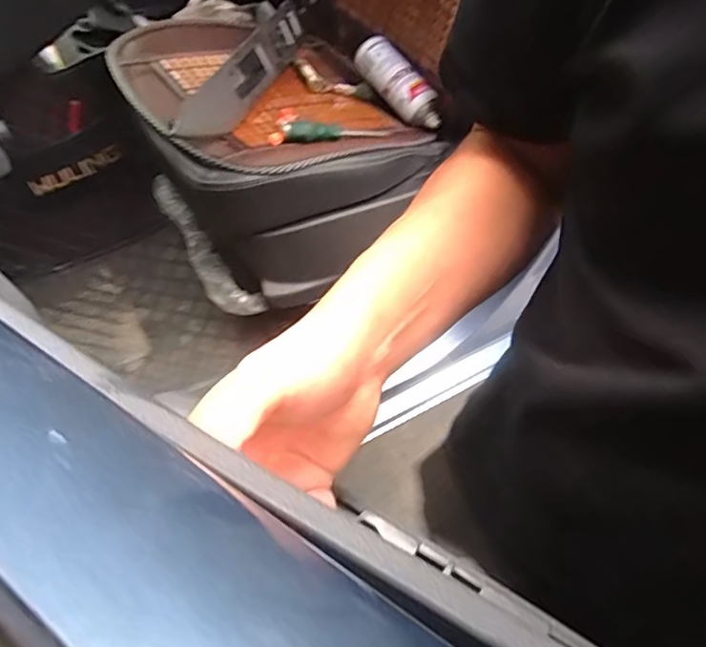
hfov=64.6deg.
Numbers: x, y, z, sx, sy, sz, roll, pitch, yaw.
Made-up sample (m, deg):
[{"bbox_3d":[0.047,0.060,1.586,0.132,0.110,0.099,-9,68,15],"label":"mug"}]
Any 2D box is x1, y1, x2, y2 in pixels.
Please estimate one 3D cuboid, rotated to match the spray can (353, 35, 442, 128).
[{"bbox_3d":[0.077,-0.404,0.940,0.049,0.058,0.186,-35,78,-27],"label":"spray can"}]

